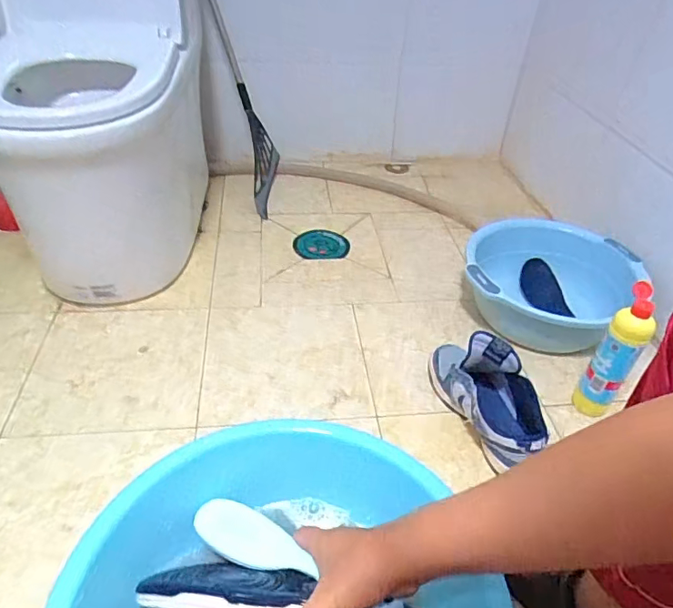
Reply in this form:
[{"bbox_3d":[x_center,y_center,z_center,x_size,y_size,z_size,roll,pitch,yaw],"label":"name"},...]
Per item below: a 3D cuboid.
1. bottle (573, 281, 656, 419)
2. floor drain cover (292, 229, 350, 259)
[{"bbox_3d":[0.466,0.090,0.848,0.062,0.255,0.052,31,45,30],"label":"bottle"},{"bbox_3d":[-0.039,-0.161,1.355,0.150,0.018,0.150,-7,41,-17],"label":"floor drain cover"}]

